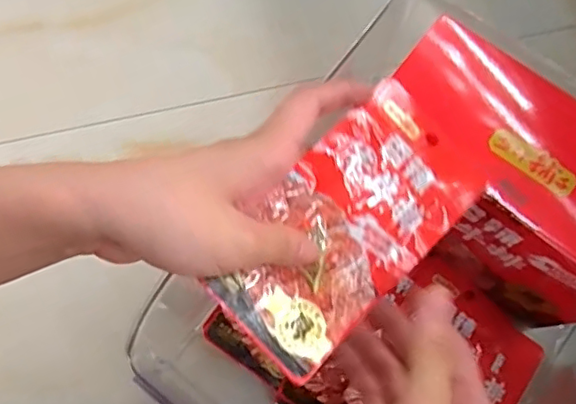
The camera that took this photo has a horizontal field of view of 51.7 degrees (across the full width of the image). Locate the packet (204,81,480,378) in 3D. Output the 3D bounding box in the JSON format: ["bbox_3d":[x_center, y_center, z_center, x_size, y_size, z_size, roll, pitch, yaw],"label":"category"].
[{"bbox_3d":[0.030,0.011,0.297,0.143,0.023,0.074,-44,79,-12],"label":"packet"}]

